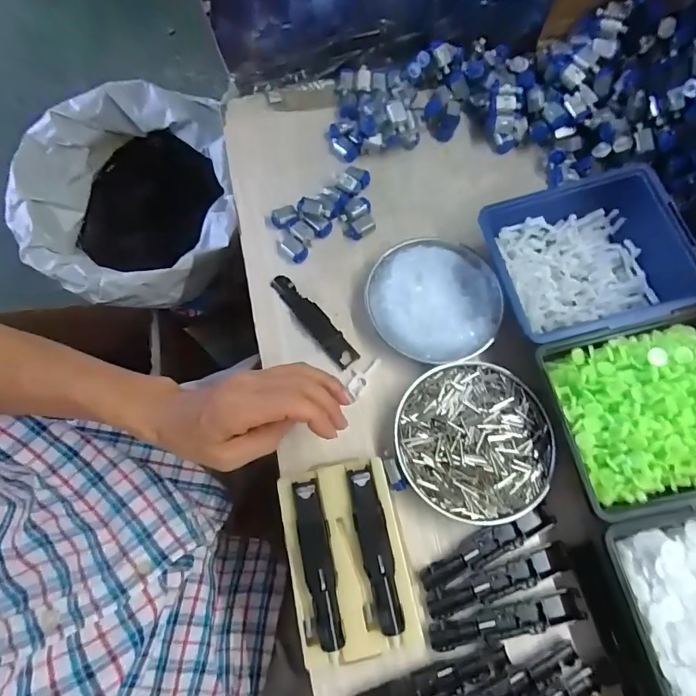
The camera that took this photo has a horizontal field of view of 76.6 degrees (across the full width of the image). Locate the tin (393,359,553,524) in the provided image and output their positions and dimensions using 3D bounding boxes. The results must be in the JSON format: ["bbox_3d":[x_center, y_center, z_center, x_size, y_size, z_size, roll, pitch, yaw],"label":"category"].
[{"bbox_3d":[0.108,0.079,0.383,0.128,0.020,0.131,-7,70,-2],"label":"tin"}]

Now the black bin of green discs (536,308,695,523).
[{"bbox_3d":[0.250,0.049,0.356,0.159,0.058,0.142,-11,71,-4],"label":"black bin of green discs"}]

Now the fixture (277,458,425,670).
[{"bbox_3d":[-0.001,0.166,0.348,0.088,0.026,0.140,-12,71,-4],"label":"fixture"}]

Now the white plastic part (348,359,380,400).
[{"bbox_3d":[0.014,0.026,0.416,0.018,0.005,0.043,38,79,12],"label":"white plastic part"}]

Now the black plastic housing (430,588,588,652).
[{"bbox_3d":[0.123,0.214,0.344,0.120,0.011,0.022,-12,71,-4],"label":"black plastic housing"}]

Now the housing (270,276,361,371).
[{"bbox_3d":[-0.034,-0.028,0.434,0.024,0.007,0.118,-37,74,-12],"label":"housing"}]

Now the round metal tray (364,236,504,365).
[{"bbox_3d":[0.086,-0.050,0.430,0.127,0.018,0.125,0,70,0],"label":"round metal tray"}]

